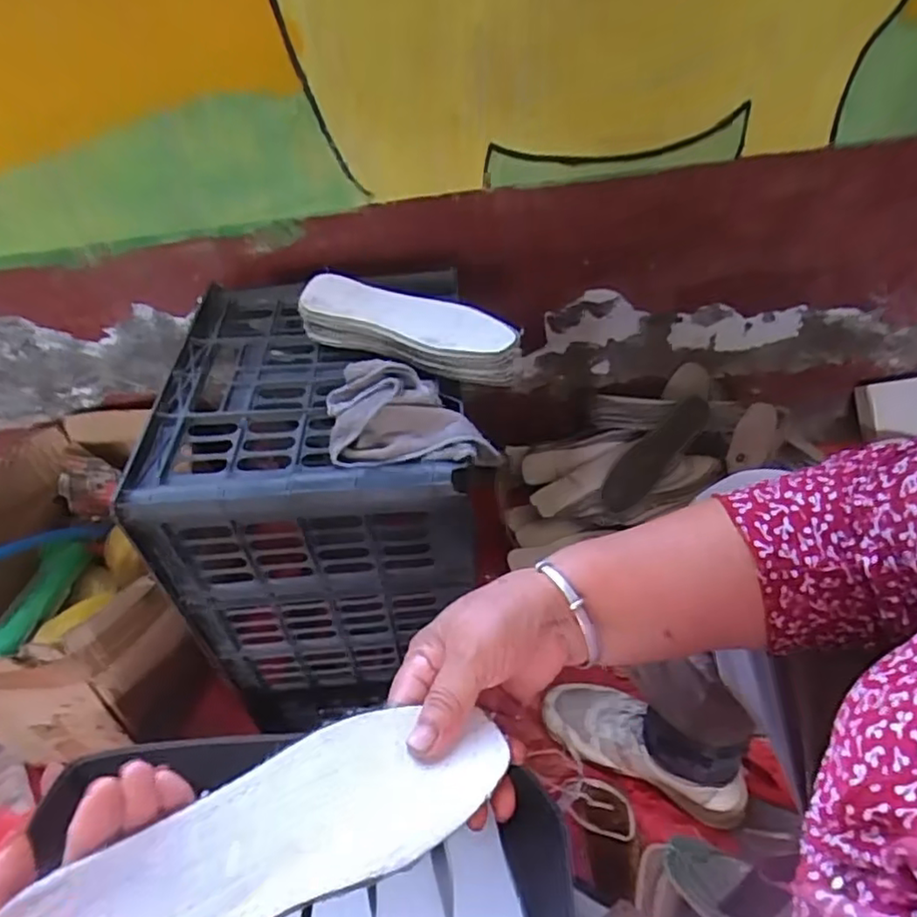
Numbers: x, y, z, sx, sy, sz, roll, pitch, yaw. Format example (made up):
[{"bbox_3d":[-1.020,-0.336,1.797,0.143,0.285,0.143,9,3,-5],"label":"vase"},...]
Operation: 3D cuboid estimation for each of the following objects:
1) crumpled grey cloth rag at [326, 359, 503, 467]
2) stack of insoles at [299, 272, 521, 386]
[{"bbox_3d":[-0.037,-0.034,0.517,0.136,0.054,0.079,-1,44,4],"label":"crumpled grey cloth rag"},{"bbox_3d":[-0.045,-0.125,0.601,0.224,0.045,0.069,22,50,25],"label":"stack of insoles"}]

